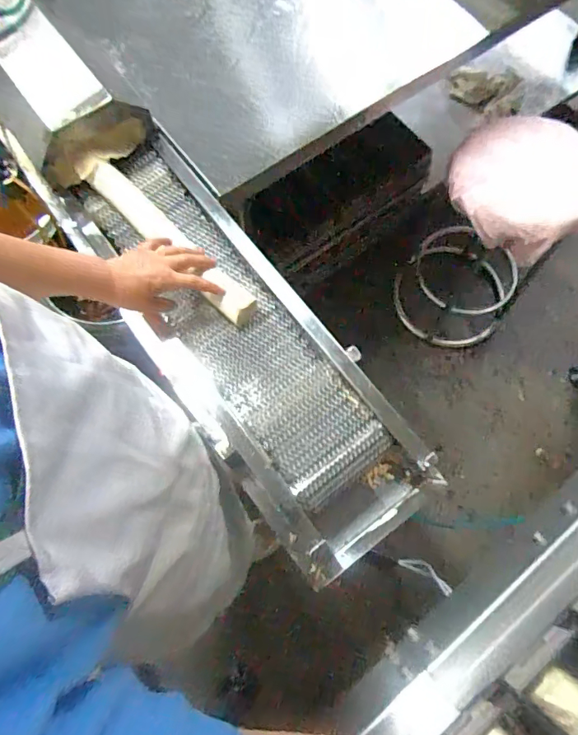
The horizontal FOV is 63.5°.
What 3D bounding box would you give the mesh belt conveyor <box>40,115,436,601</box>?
[{"bbox_3d":[-0.096,-0.062,0.752,0.241,0.187,0.780,-36,76,-14],"label":"mesh belt conveyor"}]

